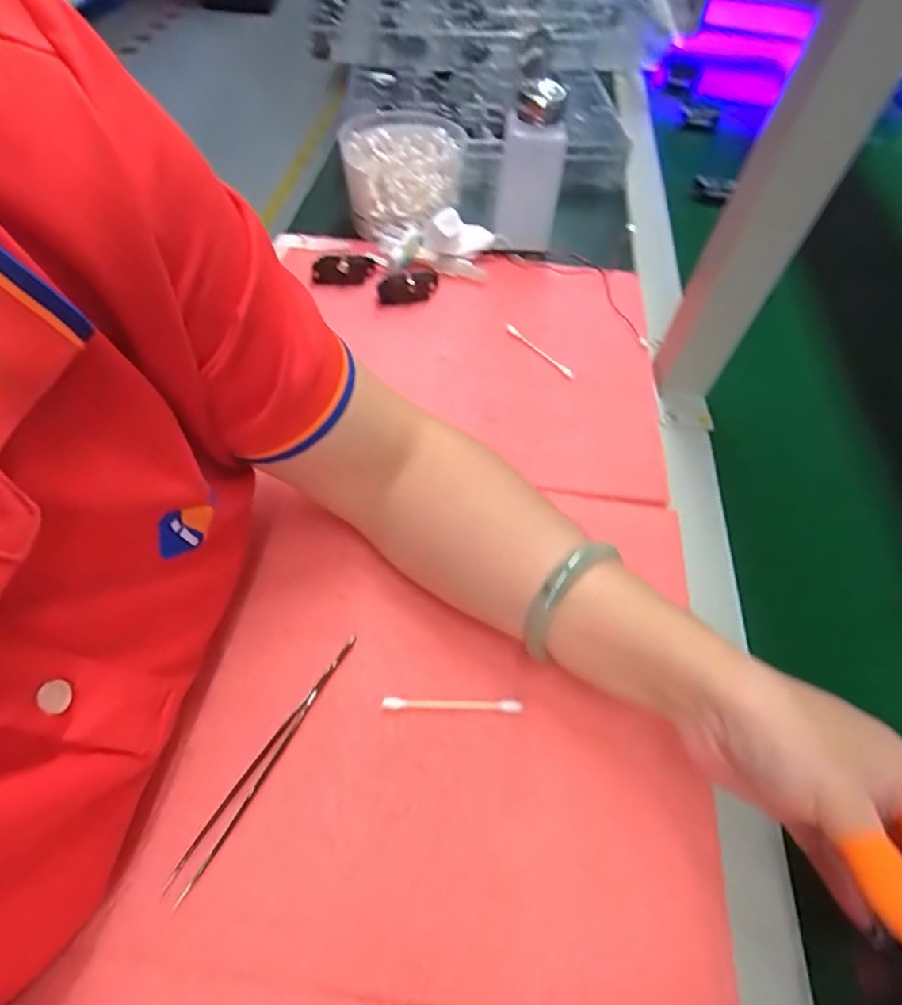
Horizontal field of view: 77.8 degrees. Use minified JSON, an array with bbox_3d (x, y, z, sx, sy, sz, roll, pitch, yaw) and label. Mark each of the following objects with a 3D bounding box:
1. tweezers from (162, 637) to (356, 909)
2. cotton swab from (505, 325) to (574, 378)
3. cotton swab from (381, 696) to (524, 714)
[{"bbox_3d":[-0.089,0.124,0.277,0.012,0.004,0.134,27,58,14],"label":"tweezers"},{"bbox_3d":[0.072,-0.124,0.458,0.007,0.005,0.075,-34,64,-24],"label":"cotton swab"},{"bbox_3d":[0.001,0.106,0.294,0.073,0.004,0.006,3,56,-2],"label":"cotton swab"}]

